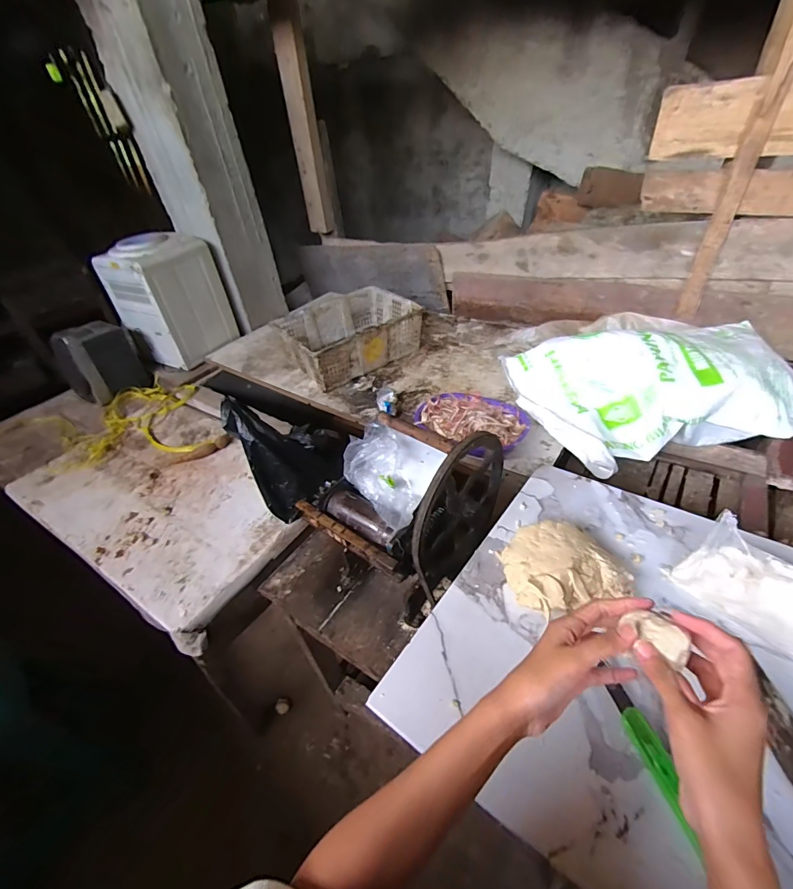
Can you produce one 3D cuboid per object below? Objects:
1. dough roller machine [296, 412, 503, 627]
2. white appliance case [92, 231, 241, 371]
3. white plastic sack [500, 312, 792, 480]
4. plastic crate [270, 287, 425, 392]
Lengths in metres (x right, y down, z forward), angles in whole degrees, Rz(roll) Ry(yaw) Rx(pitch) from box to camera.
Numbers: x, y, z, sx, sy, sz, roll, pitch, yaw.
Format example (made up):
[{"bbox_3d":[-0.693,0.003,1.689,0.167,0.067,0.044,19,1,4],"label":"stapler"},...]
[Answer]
[{"bbox_3d":[0.024,0.093,0.764,0.298,0.281,0.223,-36,48,-29],"label":"dough roller machine"},{"bbox_3d":[-0.890,-0.579,1.662,0.305,0.408,0.314,19,47,27],"label":"white appliance case"},{"bbox_3d":[0.664,-0.152,1.073,0.672,0.200,0.406,-6,40,2],"label":"white plastic sack"},{"bbox_3d":[-0.168,-0.416,1.588,0.472,0.160,0.355,-26,44,-21],"label":"plastic crate"}]

